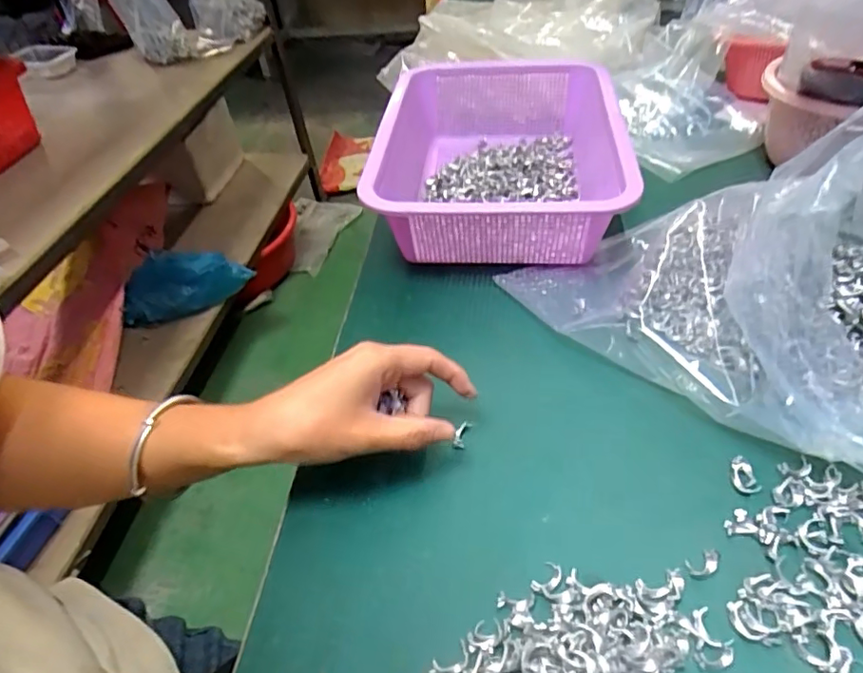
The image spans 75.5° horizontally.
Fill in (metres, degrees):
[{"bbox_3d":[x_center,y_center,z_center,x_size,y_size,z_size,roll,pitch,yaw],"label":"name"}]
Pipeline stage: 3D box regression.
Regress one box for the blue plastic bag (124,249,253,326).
[{"bbox_3d":[-0.549,-0.114,1.245,0.281,0.129,0.092,-4,45,2],"label":"blue plastic bag"}]

